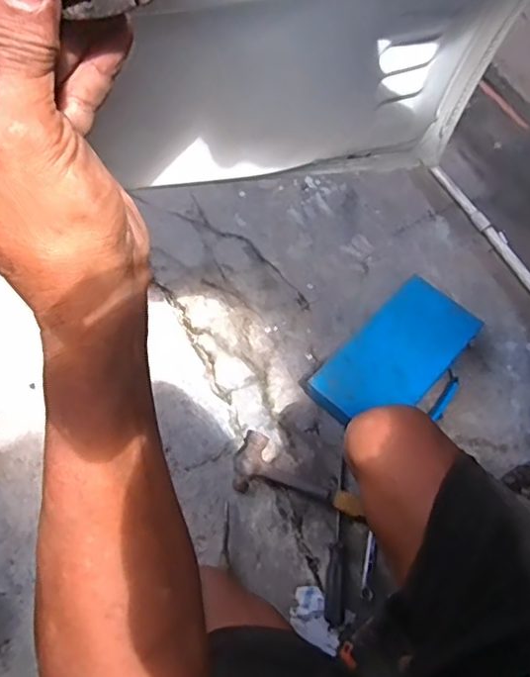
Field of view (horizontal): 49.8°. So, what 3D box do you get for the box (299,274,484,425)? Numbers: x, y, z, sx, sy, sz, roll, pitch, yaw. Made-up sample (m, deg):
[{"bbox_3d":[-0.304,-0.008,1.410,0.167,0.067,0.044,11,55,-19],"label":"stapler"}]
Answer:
[{"bbox_3d":[0.221,0.032,0.970,0.301,0.053,0.155,-39,71,-22],"label":"box"}]

